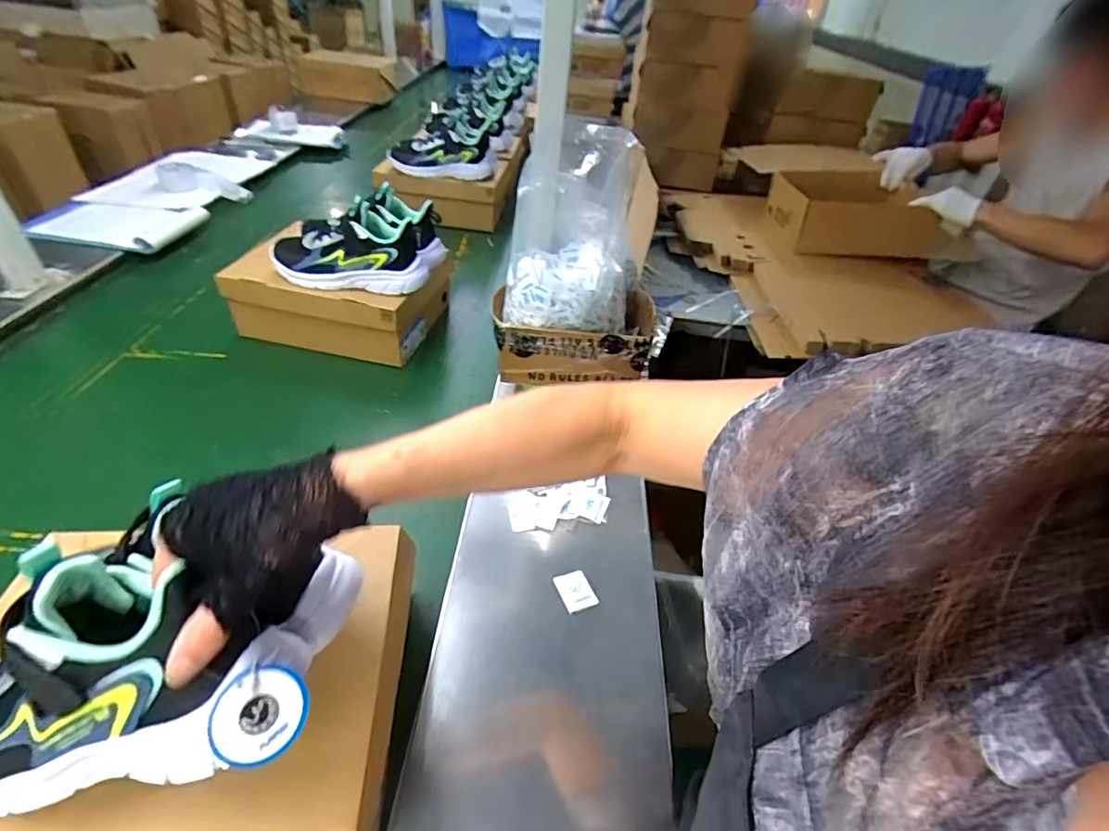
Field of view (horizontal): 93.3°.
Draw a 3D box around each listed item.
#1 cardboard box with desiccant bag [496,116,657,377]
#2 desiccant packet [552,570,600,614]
[{"bbox_3d":[0.044,-0.224,0.769,0.231,0.295,0.207,9,40,2],"label":"cardboard box with desiccant bag"},{"bbox_3d":[0.024,0.197,0.590,0.036,0.006,0.045,-23,58,-14],"label":"desiccant packet"}]

